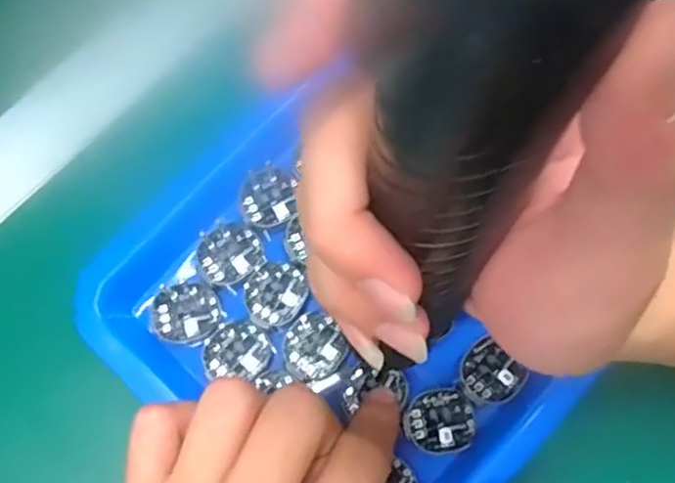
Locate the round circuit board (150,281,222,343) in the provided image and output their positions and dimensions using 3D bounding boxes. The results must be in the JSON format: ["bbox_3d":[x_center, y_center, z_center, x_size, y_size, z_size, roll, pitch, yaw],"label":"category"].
[{"bbox_3d":[-0.063,0.030,0.284,0.028,0.004,0.023,-19,76,-3],"label":"round circuit board"}]

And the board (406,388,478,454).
[{"bbox_3d":[0.042,0.071,0.272,0.028,0.004,0.024,-3,76,1],"label":"board"}]

